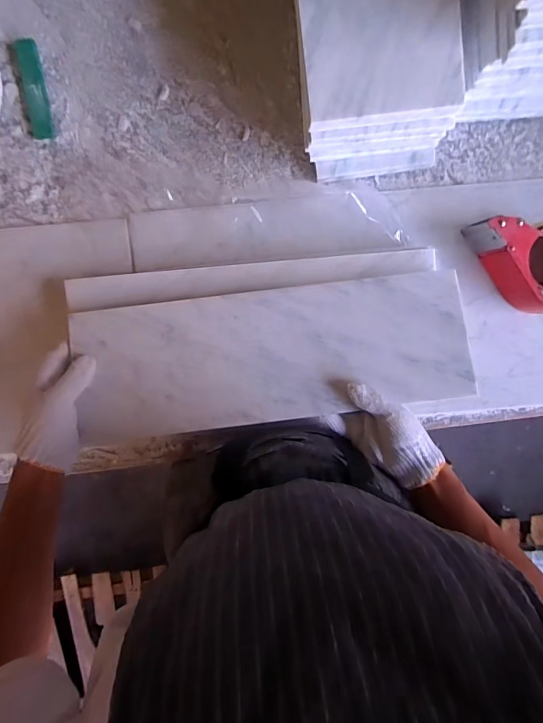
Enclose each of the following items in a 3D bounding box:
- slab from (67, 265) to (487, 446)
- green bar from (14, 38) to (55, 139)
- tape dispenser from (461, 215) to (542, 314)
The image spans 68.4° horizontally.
[{"bbox_3d":[0.003,-0.008,0.458,0.437,0.011,0.150,-7,83,-1],"label":"slab"},{"bbox_3d":[-0.302,-0.348,0.508,0.028,0.014,0.119,-9,97,3],"label":"green bar"},{"bbox_3d":[0.329,-0.135,0.507,0.100,0.061,0.145,-37,95,6],"label":"tape dispenser"}]

